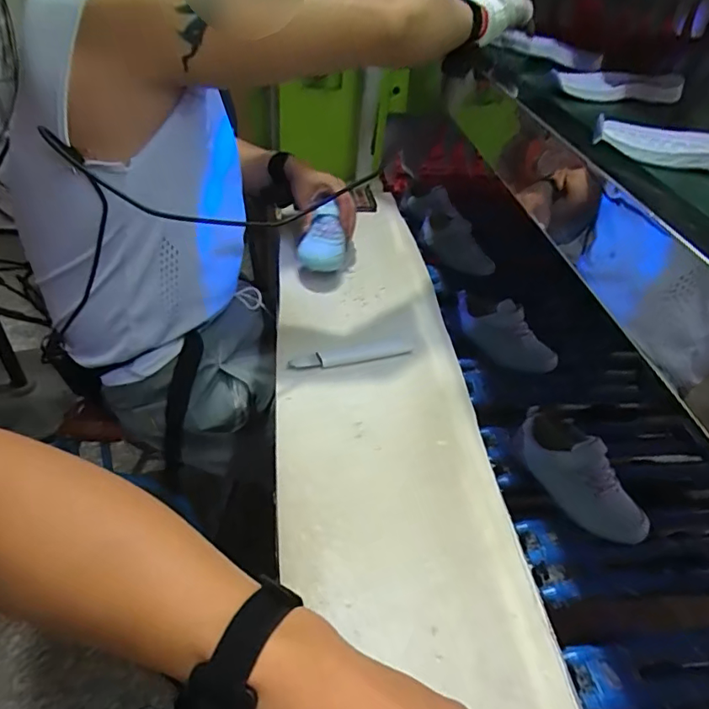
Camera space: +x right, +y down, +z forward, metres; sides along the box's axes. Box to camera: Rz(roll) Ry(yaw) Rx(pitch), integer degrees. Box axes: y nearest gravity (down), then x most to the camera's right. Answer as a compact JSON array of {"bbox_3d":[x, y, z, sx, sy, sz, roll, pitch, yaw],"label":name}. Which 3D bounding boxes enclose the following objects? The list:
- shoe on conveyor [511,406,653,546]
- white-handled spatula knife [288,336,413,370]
[{"bbox_3d":[0.260,0.139,0.605,0.063,0.067,0.183,-24,63,-30],"label":"shoe on conveyor"},{"bbox_3d":[-0.001,-0.001,0.705,0.174,0.009,0.032,-10,43,-17],"label":"white-handled spatula knife"}]

